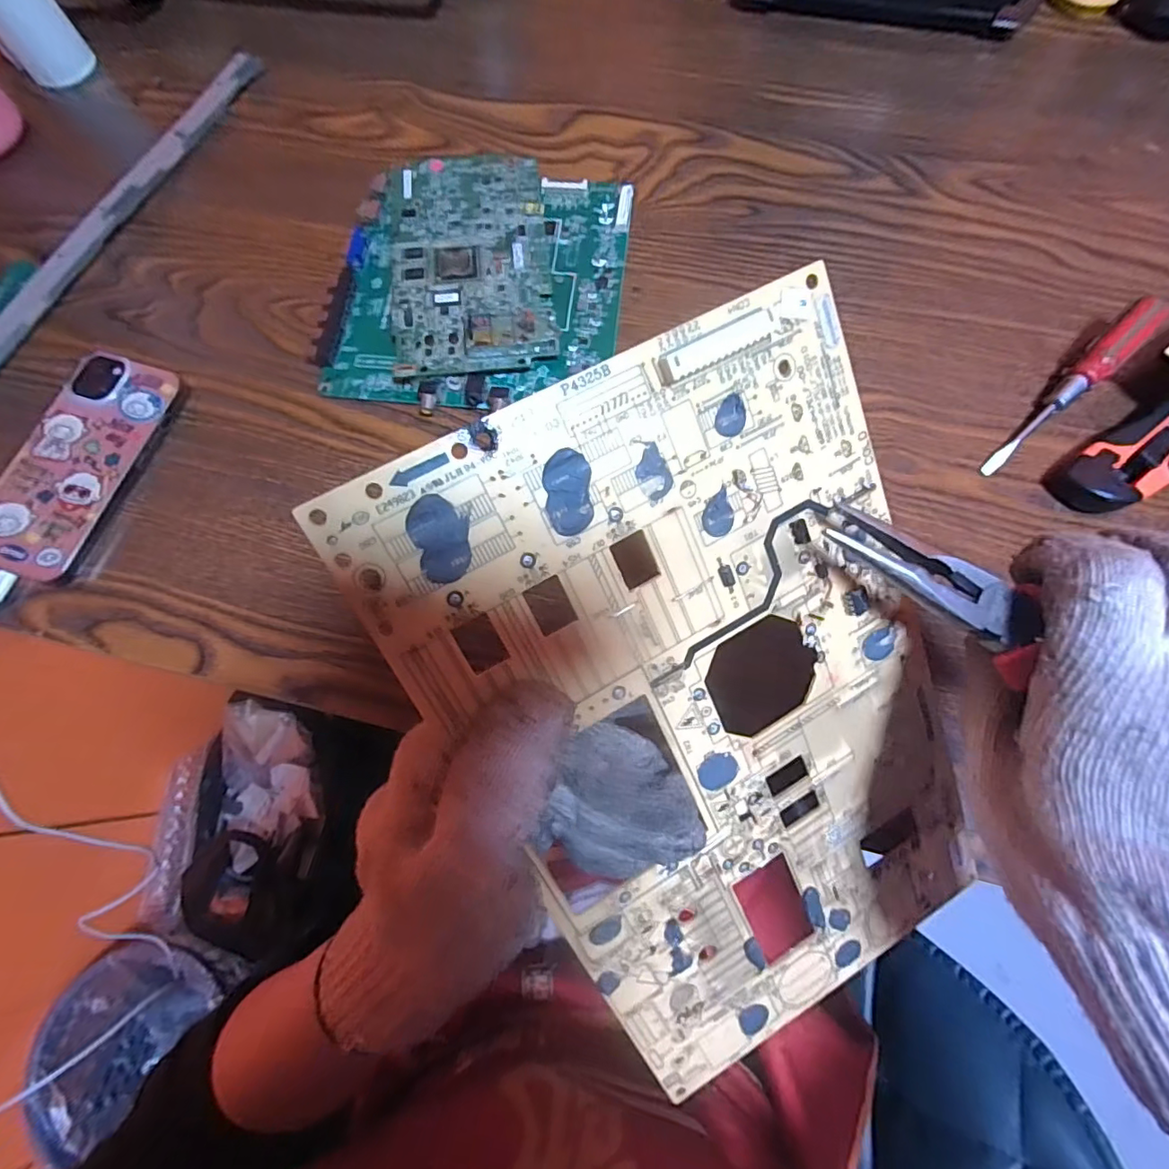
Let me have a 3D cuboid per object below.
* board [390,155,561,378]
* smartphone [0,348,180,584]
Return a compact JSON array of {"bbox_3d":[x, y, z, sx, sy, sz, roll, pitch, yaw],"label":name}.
[{"bbox_3d":[-0.074,-0.215,0.364,0.102,0.013,0.177,-4,72,-1],"label":"board"},{"bbox_3d":[-0.309,-0.076,0.332,0.065,0.012,0.144,18,74,7],"label":"smartphone"}]

